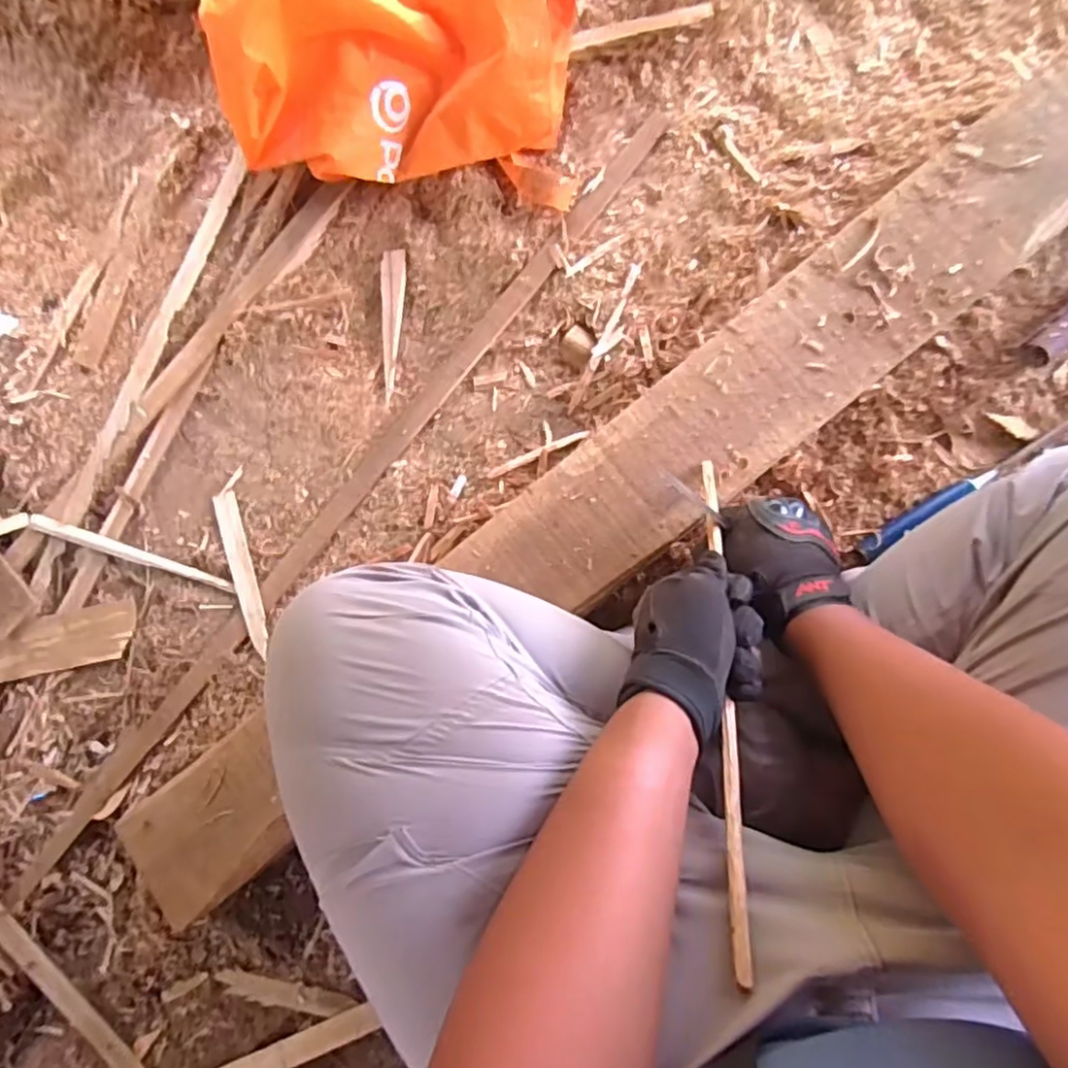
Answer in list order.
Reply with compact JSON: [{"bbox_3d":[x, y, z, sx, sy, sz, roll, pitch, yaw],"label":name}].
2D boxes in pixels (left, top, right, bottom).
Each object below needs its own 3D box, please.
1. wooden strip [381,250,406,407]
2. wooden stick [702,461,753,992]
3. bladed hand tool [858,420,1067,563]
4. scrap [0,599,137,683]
[{"bbox_3d":[-0.151,-0.219,0.704,0.027,0.009,0.160,3,85,8],"label":"wooden strip"},{"bbox_3d":[0.129,0.083,0.458,0.011,0.013,0.375,2,50,8],"label":"wooden stick"},{"bbox_3d":[0.384,-0.049,0.581,0.230,0.022,0.018,-35,81,3],"label":"bladed hand tool"},{"bbox_3d":[-0.489,0.111,0.690,0.159,0.013,0.058,-12,87,-2],"label":"scrap"}]

